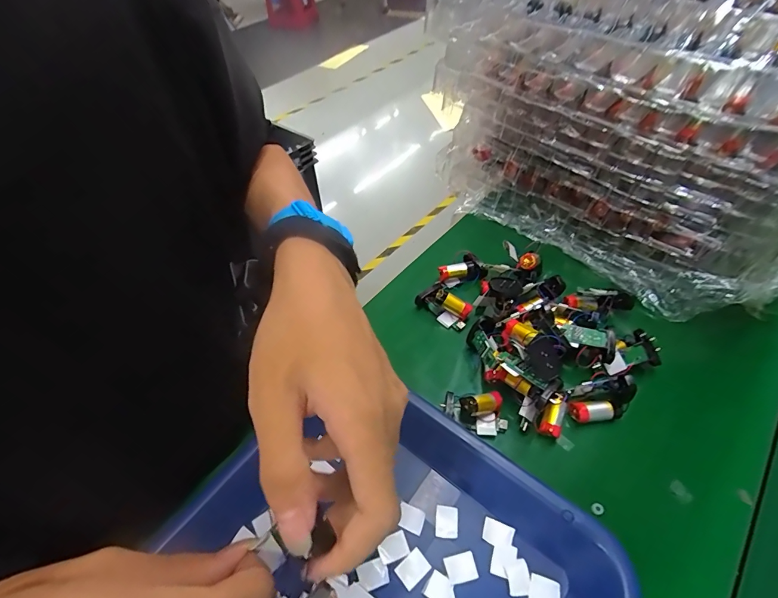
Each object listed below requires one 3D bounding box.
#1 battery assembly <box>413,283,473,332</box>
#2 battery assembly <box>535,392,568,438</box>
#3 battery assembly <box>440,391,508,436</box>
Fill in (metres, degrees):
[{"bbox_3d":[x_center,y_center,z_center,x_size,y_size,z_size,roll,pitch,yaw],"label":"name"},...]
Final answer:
[{"bbox_3d":[0.055,0.005,0.380,0.051,0.027,0.028,26,58,25],"label":"battery assembly"},{"bbox_3d":[0.128,0.091,0.301,0.018,0.013,0.037,23,95,22],"label":"battery assembly"},{"bbox_3d":[0.069,0.091,0.310,0.048,0.024,0.030,-5,51,2],"label":"battery assembly"}]

